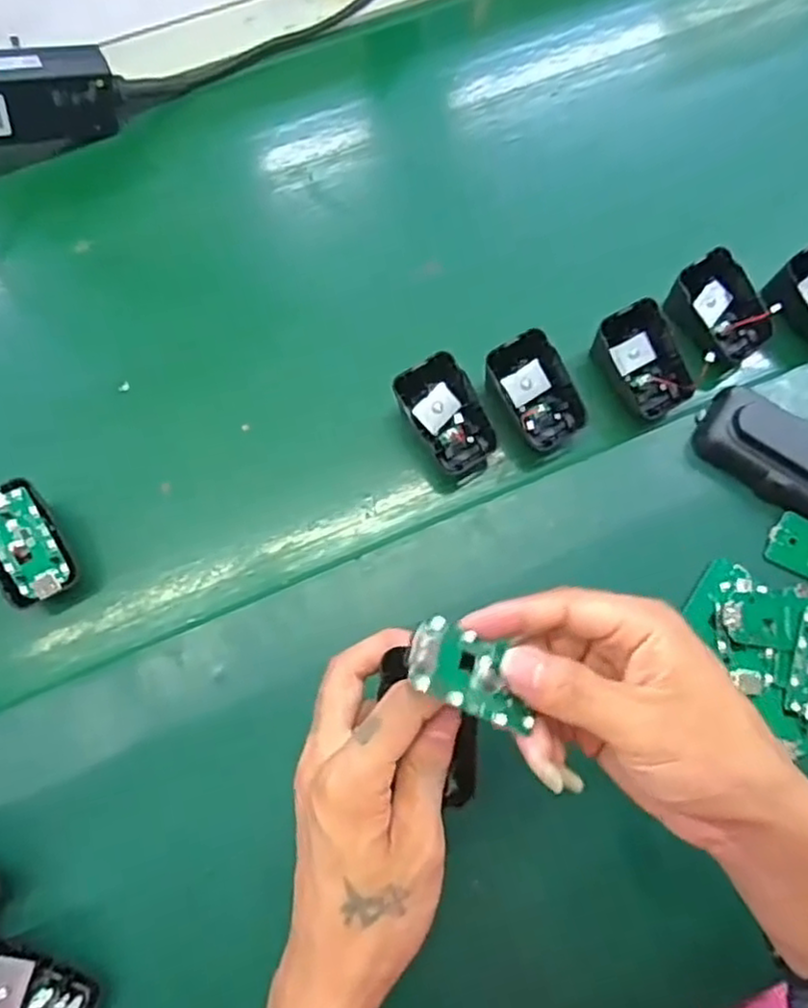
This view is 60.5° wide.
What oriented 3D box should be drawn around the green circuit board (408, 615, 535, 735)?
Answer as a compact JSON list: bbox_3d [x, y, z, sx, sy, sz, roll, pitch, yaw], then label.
[{"bbox_3d":[0.028,0.069,0.281,0.059,0.006,0.030,29,59,-17],"label":"green circuit board"}]

